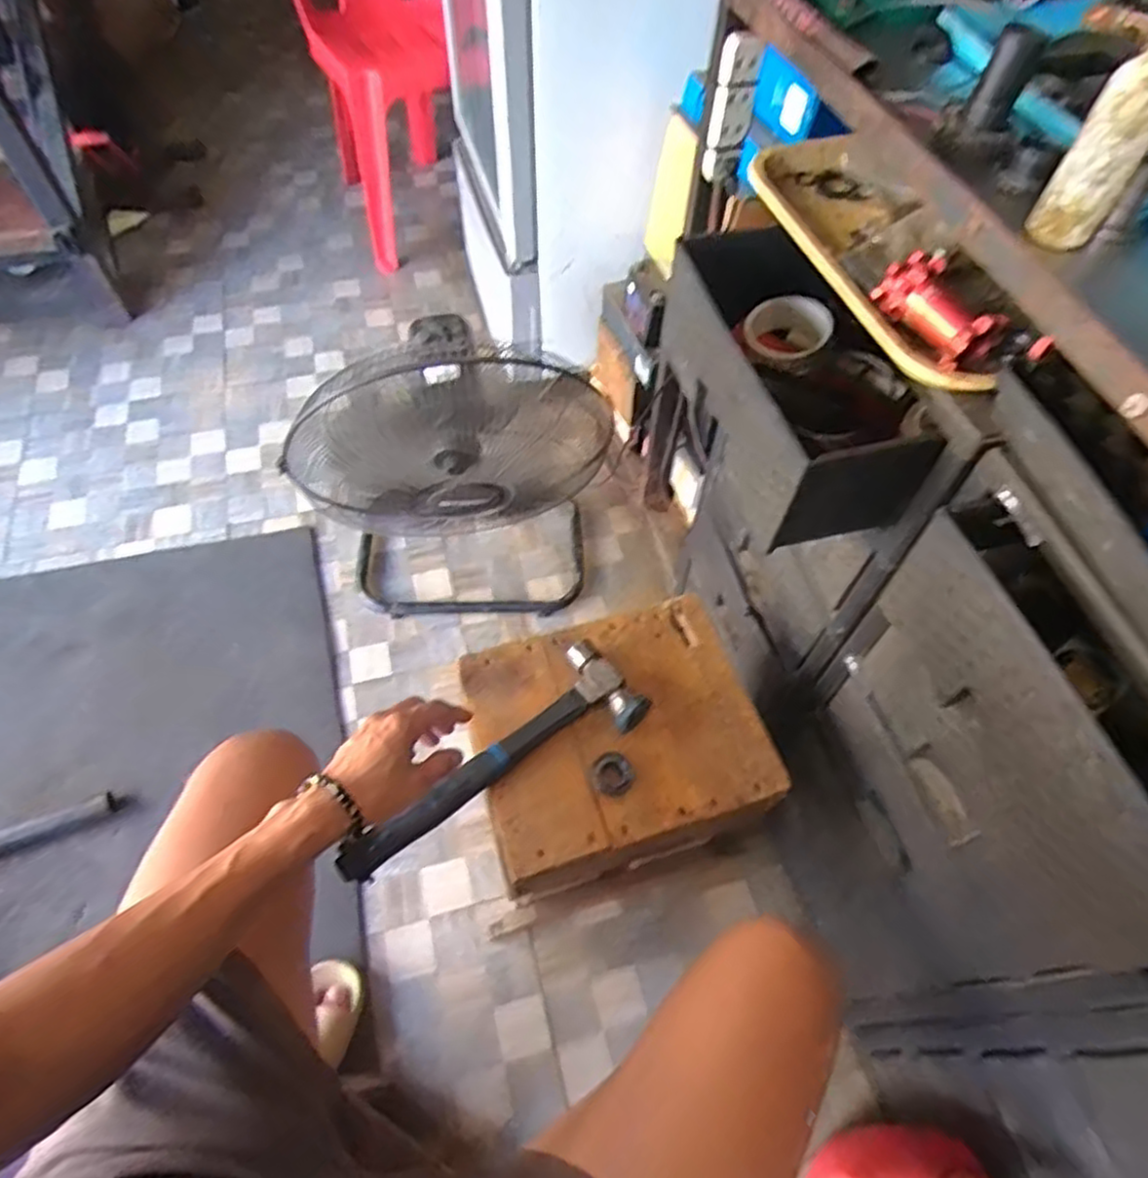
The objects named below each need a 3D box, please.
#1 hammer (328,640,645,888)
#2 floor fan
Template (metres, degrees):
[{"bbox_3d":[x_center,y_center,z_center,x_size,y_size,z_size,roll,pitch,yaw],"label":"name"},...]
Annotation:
[{"bbox_3d":[-0.086,0.173,0.731,0.345,0.032,0.113,-30,64,-20],"label":"hammer"},{"bbox_3d":[-0.230,-0.179,1.197,0.537,0.451,0.274,-2,58,-4],"label":"floor fan"}]

